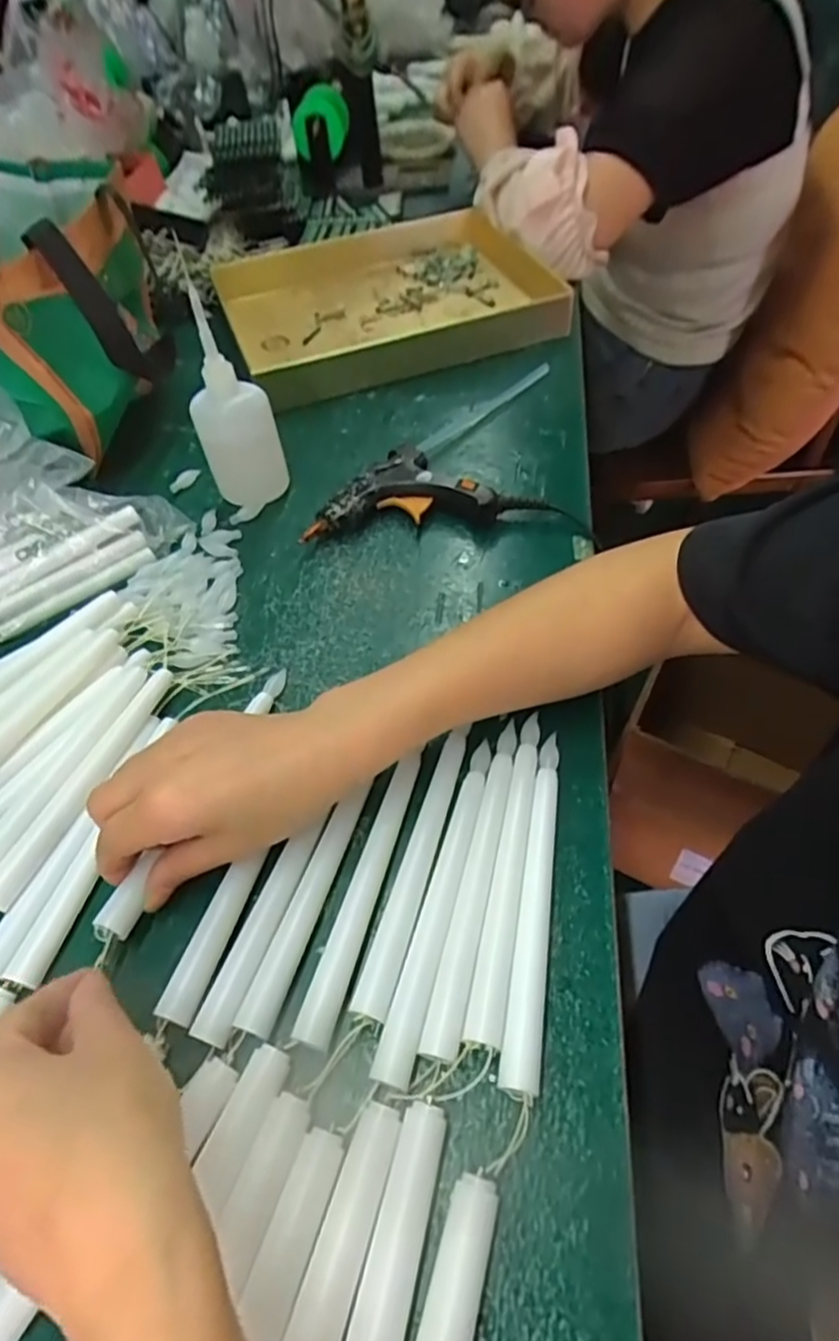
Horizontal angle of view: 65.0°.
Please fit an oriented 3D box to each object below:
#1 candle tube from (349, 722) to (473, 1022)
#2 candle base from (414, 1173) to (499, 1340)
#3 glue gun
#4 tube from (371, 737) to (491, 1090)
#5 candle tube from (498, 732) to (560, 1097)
[{"bbox_3d":[-0.002,0.097,0.337,0.016,0.016,0.147,13,55,12],"label":"candle tube"},{"bbox_3d":[0.009,0.228,0.227,0.019,0.017,0.089,12,55,12],"label":"candle base"},{"bbox_3d":[0.002,-0.140,0.510,0.179,0.029,0.077,-6,54,-2],"label":"glue gun"},{"bbox_3d":[0.010,0.107,0.321,0.016,0.014,0.166,12,55,11],"label":"tube"},{"bbox_3d":[0.058,0.106,0.316,0.016,0.012,0.167,9,55,9],"label":"candle tube"}]

